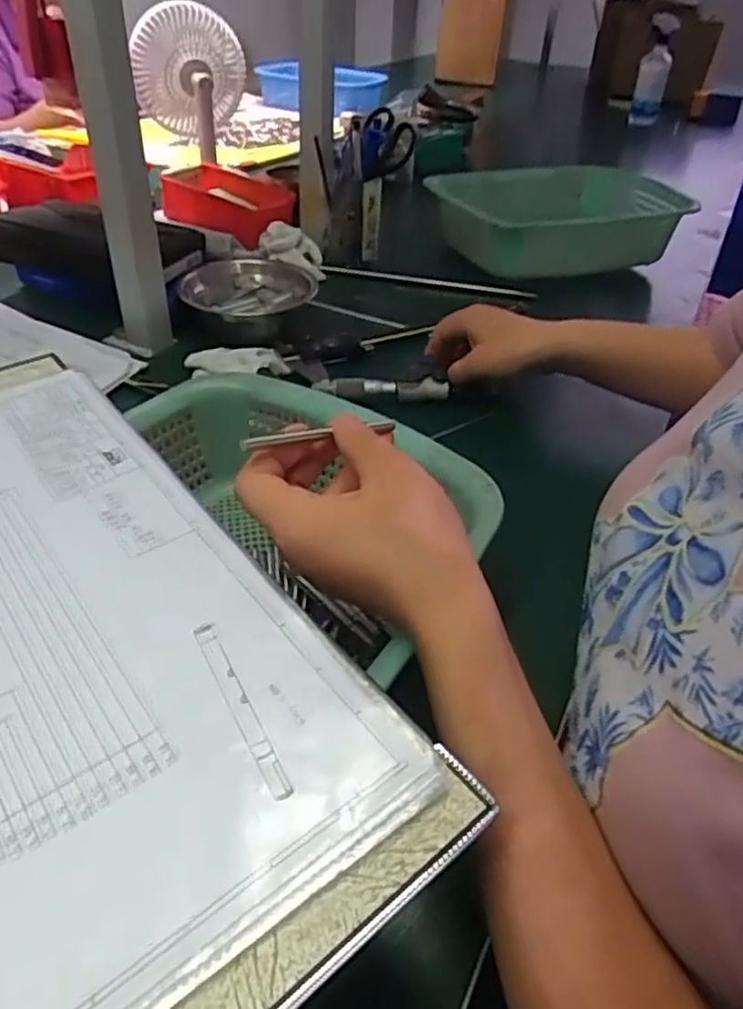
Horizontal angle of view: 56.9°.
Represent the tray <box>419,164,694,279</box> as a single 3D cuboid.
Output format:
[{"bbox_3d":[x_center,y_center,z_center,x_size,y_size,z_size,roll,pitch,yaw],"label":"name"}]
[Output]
[{"bbox_3d":[0.219,-0.352,0.852,0.258,0.079,0.206,-10,41,-18],"label":"tray"}]

